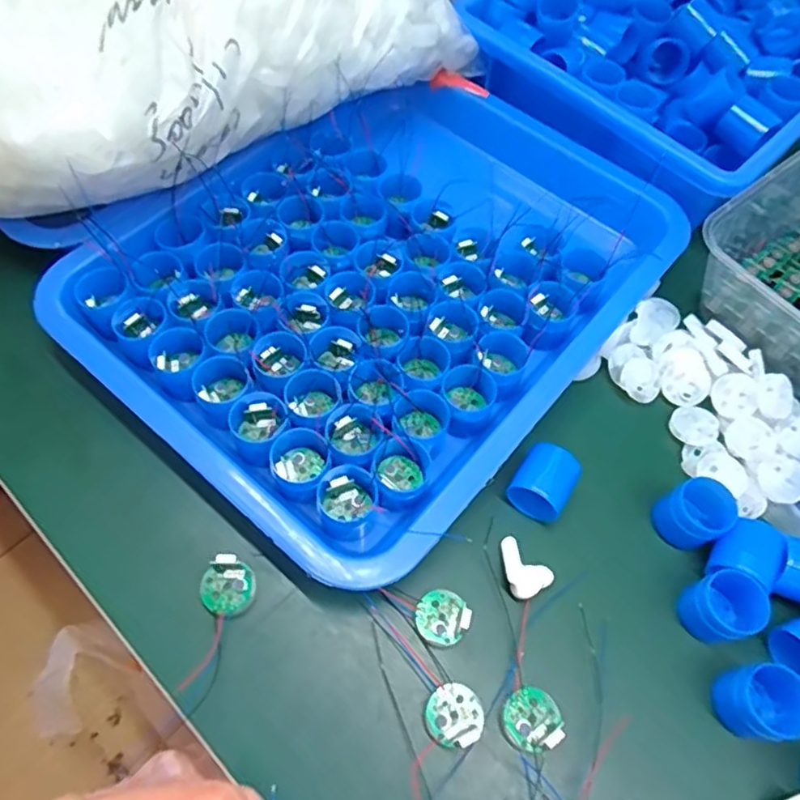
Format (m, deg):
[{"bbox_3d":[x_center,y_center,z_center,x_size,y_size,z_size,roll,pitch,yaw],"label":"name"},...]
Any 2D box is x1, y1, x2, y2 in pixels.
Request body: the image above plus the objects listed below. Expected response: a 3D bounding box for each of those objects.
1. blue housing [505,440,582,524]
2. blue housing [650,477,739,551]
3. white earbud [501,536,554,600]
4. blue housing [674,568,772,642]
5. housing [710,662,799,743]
[{"bbox_3d":[0.074,0.044,0.327,0.028,0.024,0.035,31,64,13],"label":"blue housing"},{"bbox_3d":[0.150,0.059,0.320,0.027,0.031,0.029,2,61,-3],"label":"blue housing"},{"bbox_3d":[0.059,0.083,0.312,0.022,0.011,0.029,-31,67,-18],"label":"white earbud"},{"bbox_3d":[0.154,0.100,0.301,0.032,0.032,0.029,-23,65,-15],"label":"blue housing"},{"bbox_3d":[0.159,0.136,0.282,0.032,0.033,0.029,-4,62,-6],"label":"housing"}]

